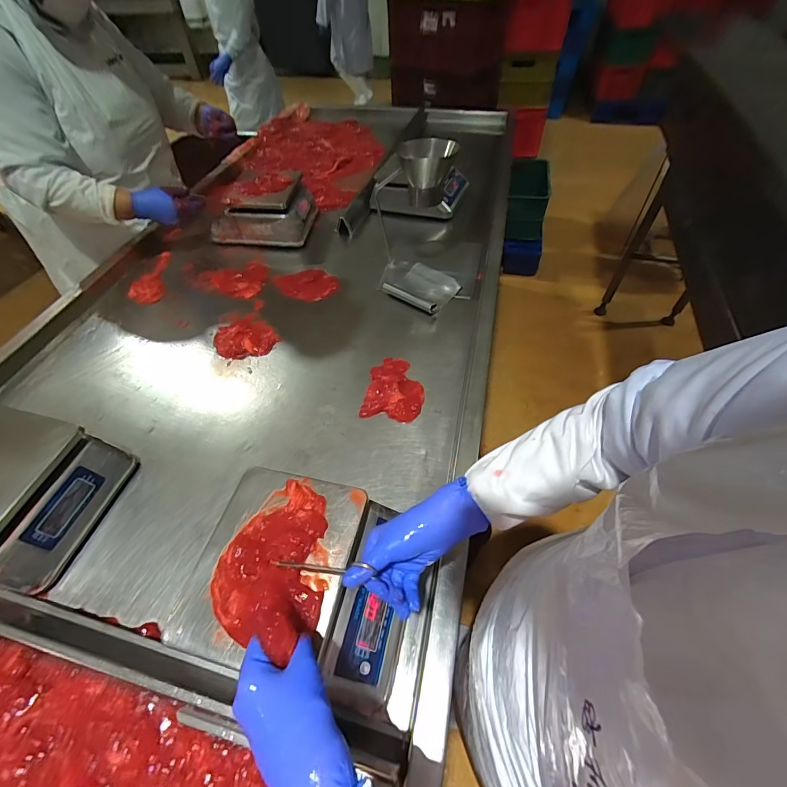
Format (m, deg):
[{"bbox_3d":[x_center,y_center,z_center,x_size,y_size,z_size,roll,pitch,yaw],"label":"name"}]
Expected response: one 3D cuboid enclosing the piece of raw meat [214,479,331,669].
[{"bbox_3d":[-0.140,0.182,0.435,0.139,0.069,0.179,11,53,11],"label":"piece of raw meat"}]

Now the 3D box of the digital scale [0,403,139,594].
[{"bbox_3d":[-0.607,0.157,0.599,0.218,0.123,0.237,9,53,9],"label":"digital scale"}]

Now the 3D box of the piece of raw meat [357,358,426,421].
[{"bbox_3d":[0.005,-0.015,0.764,0.117,0.021,0.154,7,53,8],"label":"piece of raw meat"}]

